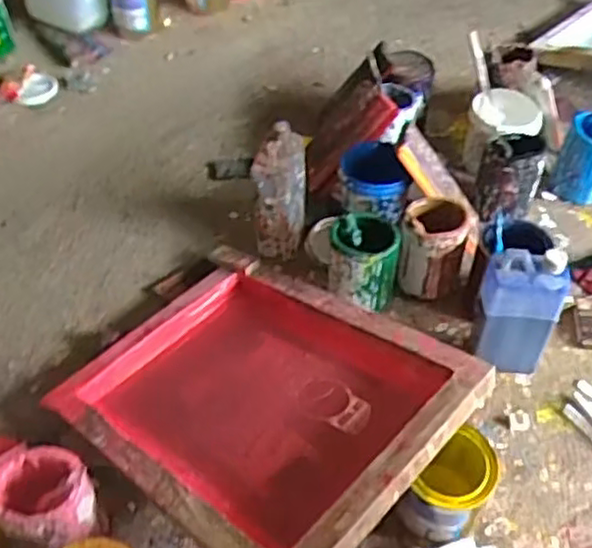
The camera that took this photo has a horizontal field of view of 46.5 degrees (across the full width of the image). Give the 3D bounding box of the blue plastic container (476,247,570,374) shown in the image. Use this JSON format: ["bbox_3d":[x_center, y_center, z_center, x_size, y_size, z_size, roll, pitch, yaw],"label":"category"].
[{"bbox_3d":[0.302,0.050,0.953,0.106,0.214,0.070,1,48,1],"label":"blue plastic container"}]

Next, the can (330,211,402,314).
[{"bbox_3d":[0.103,-0.016,1.047,0.103,0.114,0.108,-2,48,-1],"label":"can"}]

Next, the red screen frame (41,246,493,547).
[{"bbox_3d":[-0.069,0.155,0.912,0.530,0.068,0.364,23,51,39],"label":"red screen frame"}]

